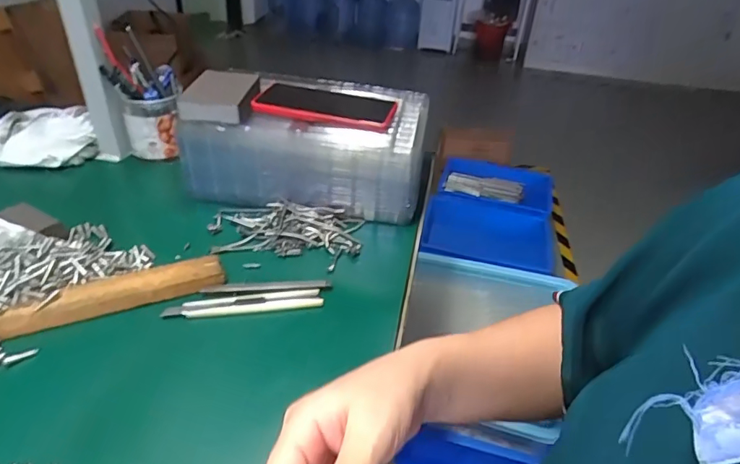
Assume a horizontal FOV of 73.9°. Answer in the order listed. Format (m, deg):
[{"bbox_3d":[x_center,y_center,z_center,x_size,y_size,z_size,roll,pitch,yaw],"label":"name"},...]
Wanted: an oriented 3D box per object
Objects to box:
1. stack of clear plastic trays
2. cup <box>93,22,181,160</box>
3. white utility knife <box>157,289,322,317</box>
[{"bbox_3d":[-0.071,-0.109,0.636,0.275,0.117,0.172,8,34,5],"label":"stack of clear plastic trays"},{"bbox_3d":[-0.300,-0.179,0.661,0.086,0.147,0.080,-9,36,-19],"label":"cup"},{"bbox_3d":[-0.118,0.068,0.463,0.141,0.007,0.020,-3,35,-11],"label":"white utility knife"}]

